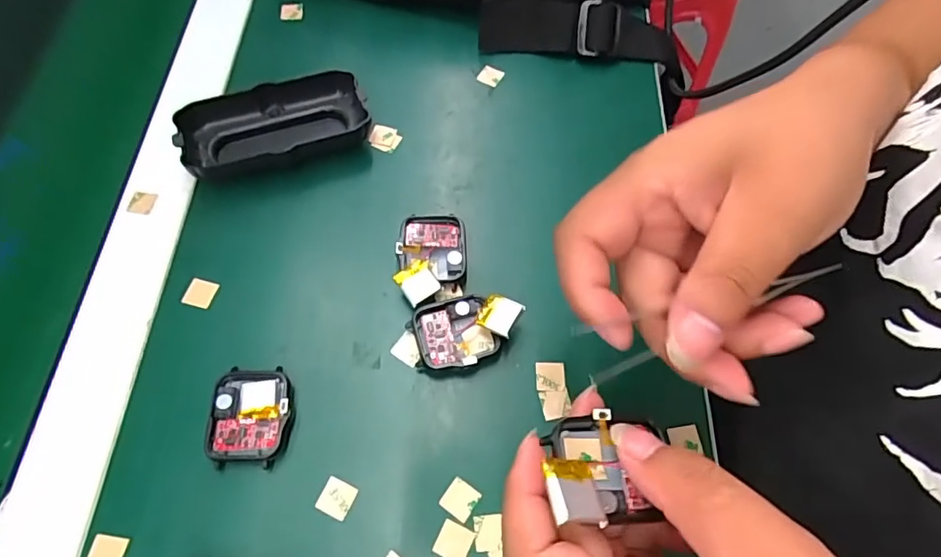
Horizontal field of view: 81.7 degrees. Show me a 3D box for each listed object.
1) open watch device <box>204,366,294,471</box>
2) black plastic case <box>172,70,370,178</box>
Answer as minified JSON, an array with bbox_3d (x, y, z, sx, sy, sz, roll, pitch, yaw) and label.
[{"bbox_3d":[-0.108,0.068,0.270,0.038,0.013,0.047,-3,64,-4],"label":"open watch device"},{"bbox_3d":[-0.120,-0.093,0.338,0.108,0.028,0.051,-20,66,-12],"label":"black plastic case"}]

